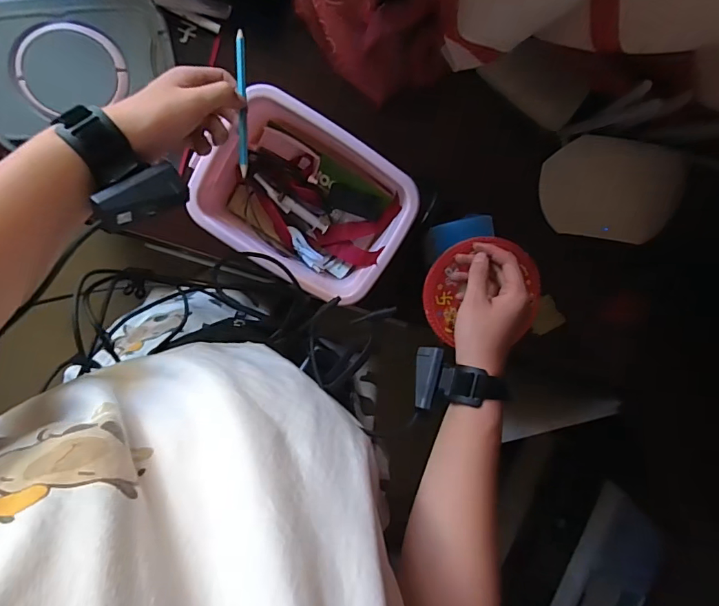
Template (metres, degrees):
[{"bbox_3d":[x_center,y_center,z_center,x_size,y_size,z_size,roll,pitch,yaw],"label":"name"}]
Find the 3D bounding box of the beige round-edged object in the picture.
[{"bbox_3d":[0.365,-0.160,0.659,0.198,0.030,0.138,6,114,-3],"label":"beige round-edged object"}]

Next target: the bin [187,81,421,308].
[{"bbox_3d":[-0.070,-0.134,0.588,0.260,0.102,0.186,32,97,-6],"label":"bin"}]

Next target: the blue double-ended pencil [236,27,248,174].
[{"bbox_3d":[-0.107,-0.182,0.419,0.008,0.009,0.134,-2,86,-1],"label":"blue double-ended pencil"}]

